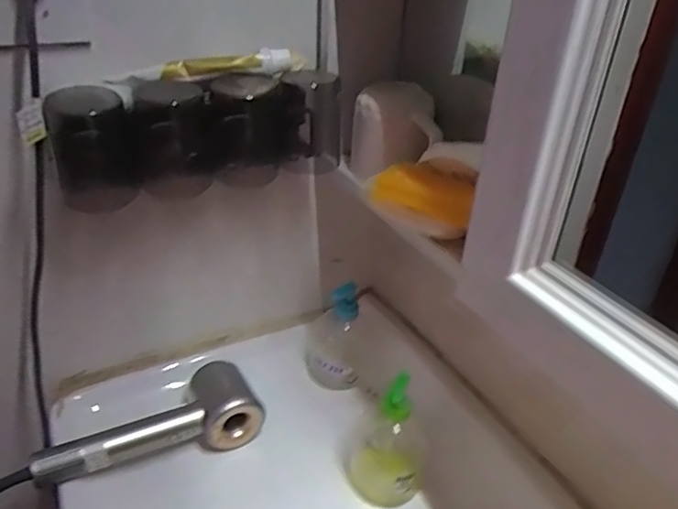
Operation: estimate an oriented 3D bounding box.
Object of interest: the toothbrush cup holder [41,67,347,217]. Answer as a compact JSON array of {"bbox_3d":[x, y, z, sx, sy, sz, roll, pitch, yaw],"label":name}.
[{"bbox_3d":[-0.130,-0.128,0.583,0.316,0.112,0.078,-17,37,-27],"label":"toothbrush cup holder"}]

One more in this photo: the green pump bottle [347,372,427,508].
[{"bbox_3d":[0.056,0.201,0.624,0.088,0.164,0.070,9,33,10],"label":"green pump bottle"}]

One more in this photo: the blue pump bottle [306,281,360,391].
[{"bbox_3d":[-0.003,0.108,0.767,0.079,0.155,0.073,1,32,-2],"label":"blue pump bottle"}]

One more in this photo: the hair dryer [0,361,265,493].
[{"bbox_3d":[-0.239,0.219,0.663,0.287,0.078,0.087,-15,36,-25],"label":"hair dryer"}]

